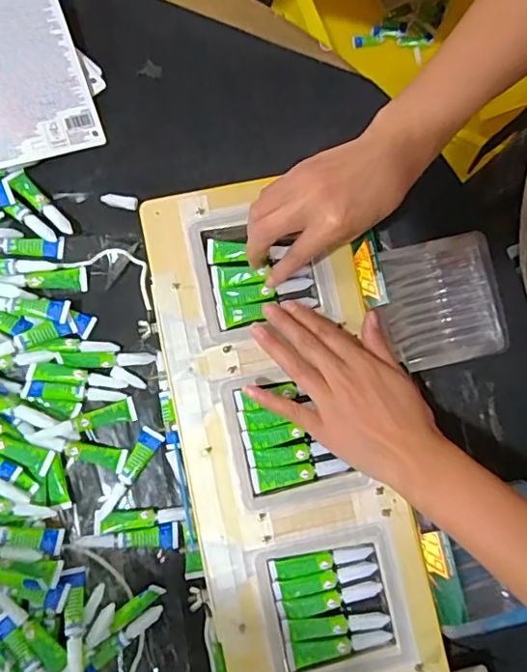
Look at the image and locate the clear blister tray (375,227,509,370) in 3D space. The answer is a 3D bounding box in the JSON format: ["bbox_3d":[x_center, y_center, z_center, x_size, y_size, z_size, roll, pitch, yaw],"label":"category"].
[{"bbox_3d":[0.152,-0.029,0.466,0.096,0.023,0.102,-12,84,-2],"label":"clear blister tray"}]

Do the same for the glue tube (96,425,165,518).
[{"bbox_3d":[-0.112,0.117,0.463,0.019,0.011,0.081,26,84,2],"label":"glue tube"}]

